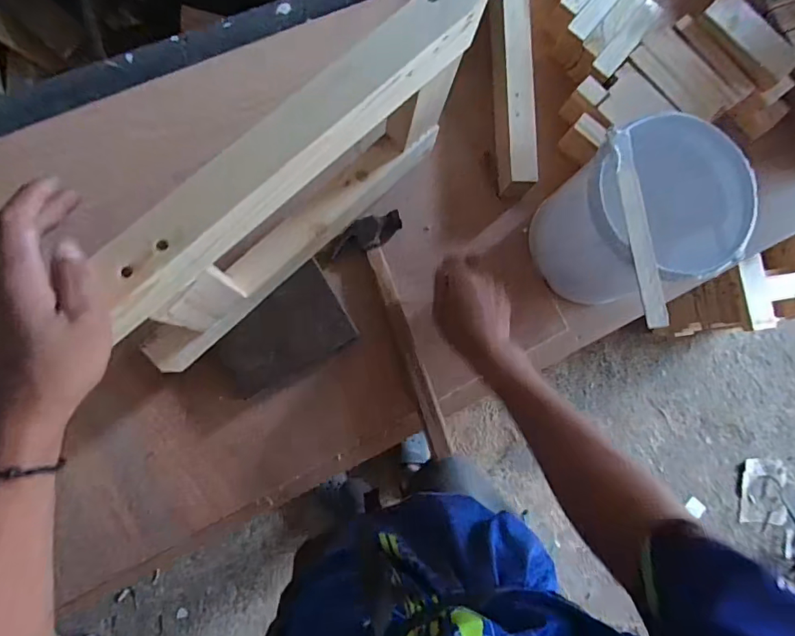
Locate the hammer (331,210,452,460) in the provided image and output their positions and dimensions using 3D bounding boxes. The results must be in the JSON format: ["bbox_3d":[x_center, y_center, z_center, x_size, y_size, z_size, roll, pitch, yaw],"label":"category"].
[{"bbox_3d":[-0.007,0.024,0.608,0.085,0.025,0.319,-12,84,-6],"label":"hammer"}]

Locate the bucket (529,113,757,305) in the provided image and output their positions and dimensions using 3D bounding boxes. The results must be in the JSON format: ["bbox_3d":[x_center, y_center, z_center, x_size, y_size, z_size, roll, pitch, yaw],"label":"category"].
[{"bbox_3d":[0.284,-0.119,0.569,0.174,0.177,0.166,1,83,-4],"label":"bucket"}]

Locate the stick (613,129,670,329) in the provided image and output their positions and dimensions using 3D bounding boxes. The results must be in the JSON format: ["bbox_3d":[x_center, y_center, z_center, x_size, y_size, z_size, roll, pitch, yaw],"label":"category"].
[{"bbox_3d":[0.243,-0.093,0.472,0.025,0.012,0.205,-7,84,-5],"label":"stick"}]

